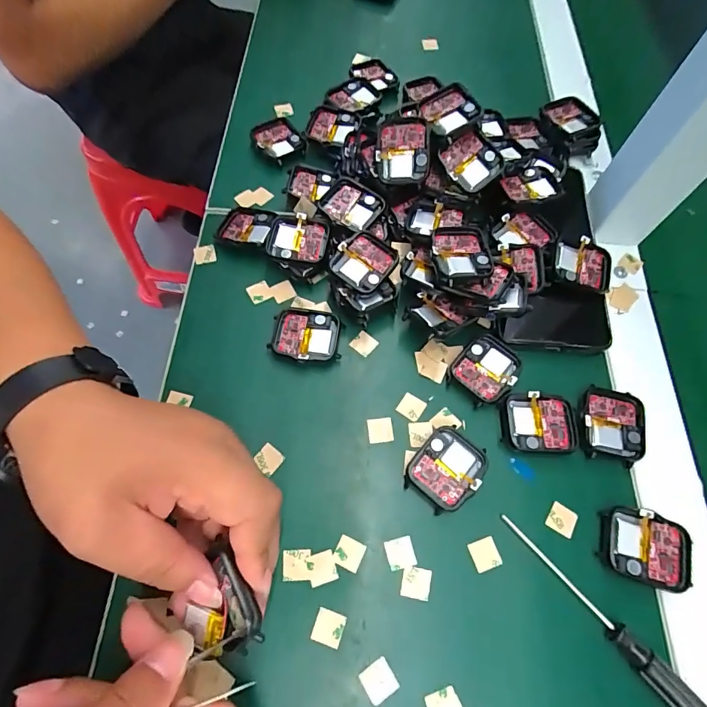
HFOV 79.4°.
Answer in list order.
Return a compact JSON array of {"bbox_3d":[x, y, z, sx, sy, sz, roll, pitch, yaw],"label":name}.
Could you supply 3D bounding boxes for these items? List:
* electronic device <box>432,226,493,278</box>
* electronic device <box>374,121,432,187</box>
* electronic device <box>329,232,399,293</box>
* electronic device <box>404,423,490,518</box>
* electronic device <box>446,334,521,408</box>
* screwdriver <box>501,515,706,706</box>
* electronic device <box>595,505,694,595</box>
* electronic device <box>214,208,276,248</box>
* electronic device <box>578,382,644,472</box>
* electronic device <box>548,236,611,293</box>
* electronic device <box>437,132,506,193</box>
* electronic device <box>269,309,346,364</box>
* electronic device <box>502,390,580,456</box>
[{"bbox_3d":[0.070,-0.066,0.278,0.038,0.009,0.041,-2,66,-4],"label":"electronic device"},{"bbox_3d":[0.035,-0.142,0.302,0.037,0.040,0.008,2,22,9],"label":"electronic device"},{"bbox_3d":[0.008,-0.063,0.291,0.037,0.005,0.041,36,72,6],"label":"electronic device"},{"bbox_3d":[0.056,0.069,0.254,0.037,0.010,0.045,39,70,14],"label":"electronic device"},{"bbox_3d":[0.087,0.010,0.282,0.037,0.006,0.046,41,70,15],"label":"electronic device"},{"bbox_3d":[0.130,0.141,0.223,0.014,0.011,0.130,-39,73,-18],"label":"screwdriver"},{"bbox_3d":[0.164,0.109,0.239,0.044,0.009,0.037,19,66,6],"label":"electronic device"},{"bbox_3d":[-0.082,-0.094,0.323,0.043,0.011,0.034,19,66,6],"label":"electronic device"},{"bbox_3d":[0.162,0.045,0.267,0.039,0.007,0.046,14,66,4],"label":"electronic device"},{"bbox_3d":[0.160,-0.063,0.299,0.042,0.008,0.036,11,74,-1],"label":"electronic device"},{"bbox_3d":[0.084,-0.137,0.304,0.039,0.008,0.036,44,89,-2],"label":"electronic device"},{"bbox_3d":[-0.032,-0.011,0.288,0.046,0.010,0.037,8,65,1],"label":"electronic device"},{"bbox_3d":[0.116,0.044,0.265,0.046,0.005,0.037,7,65,1],"label":"electronic device"}]

